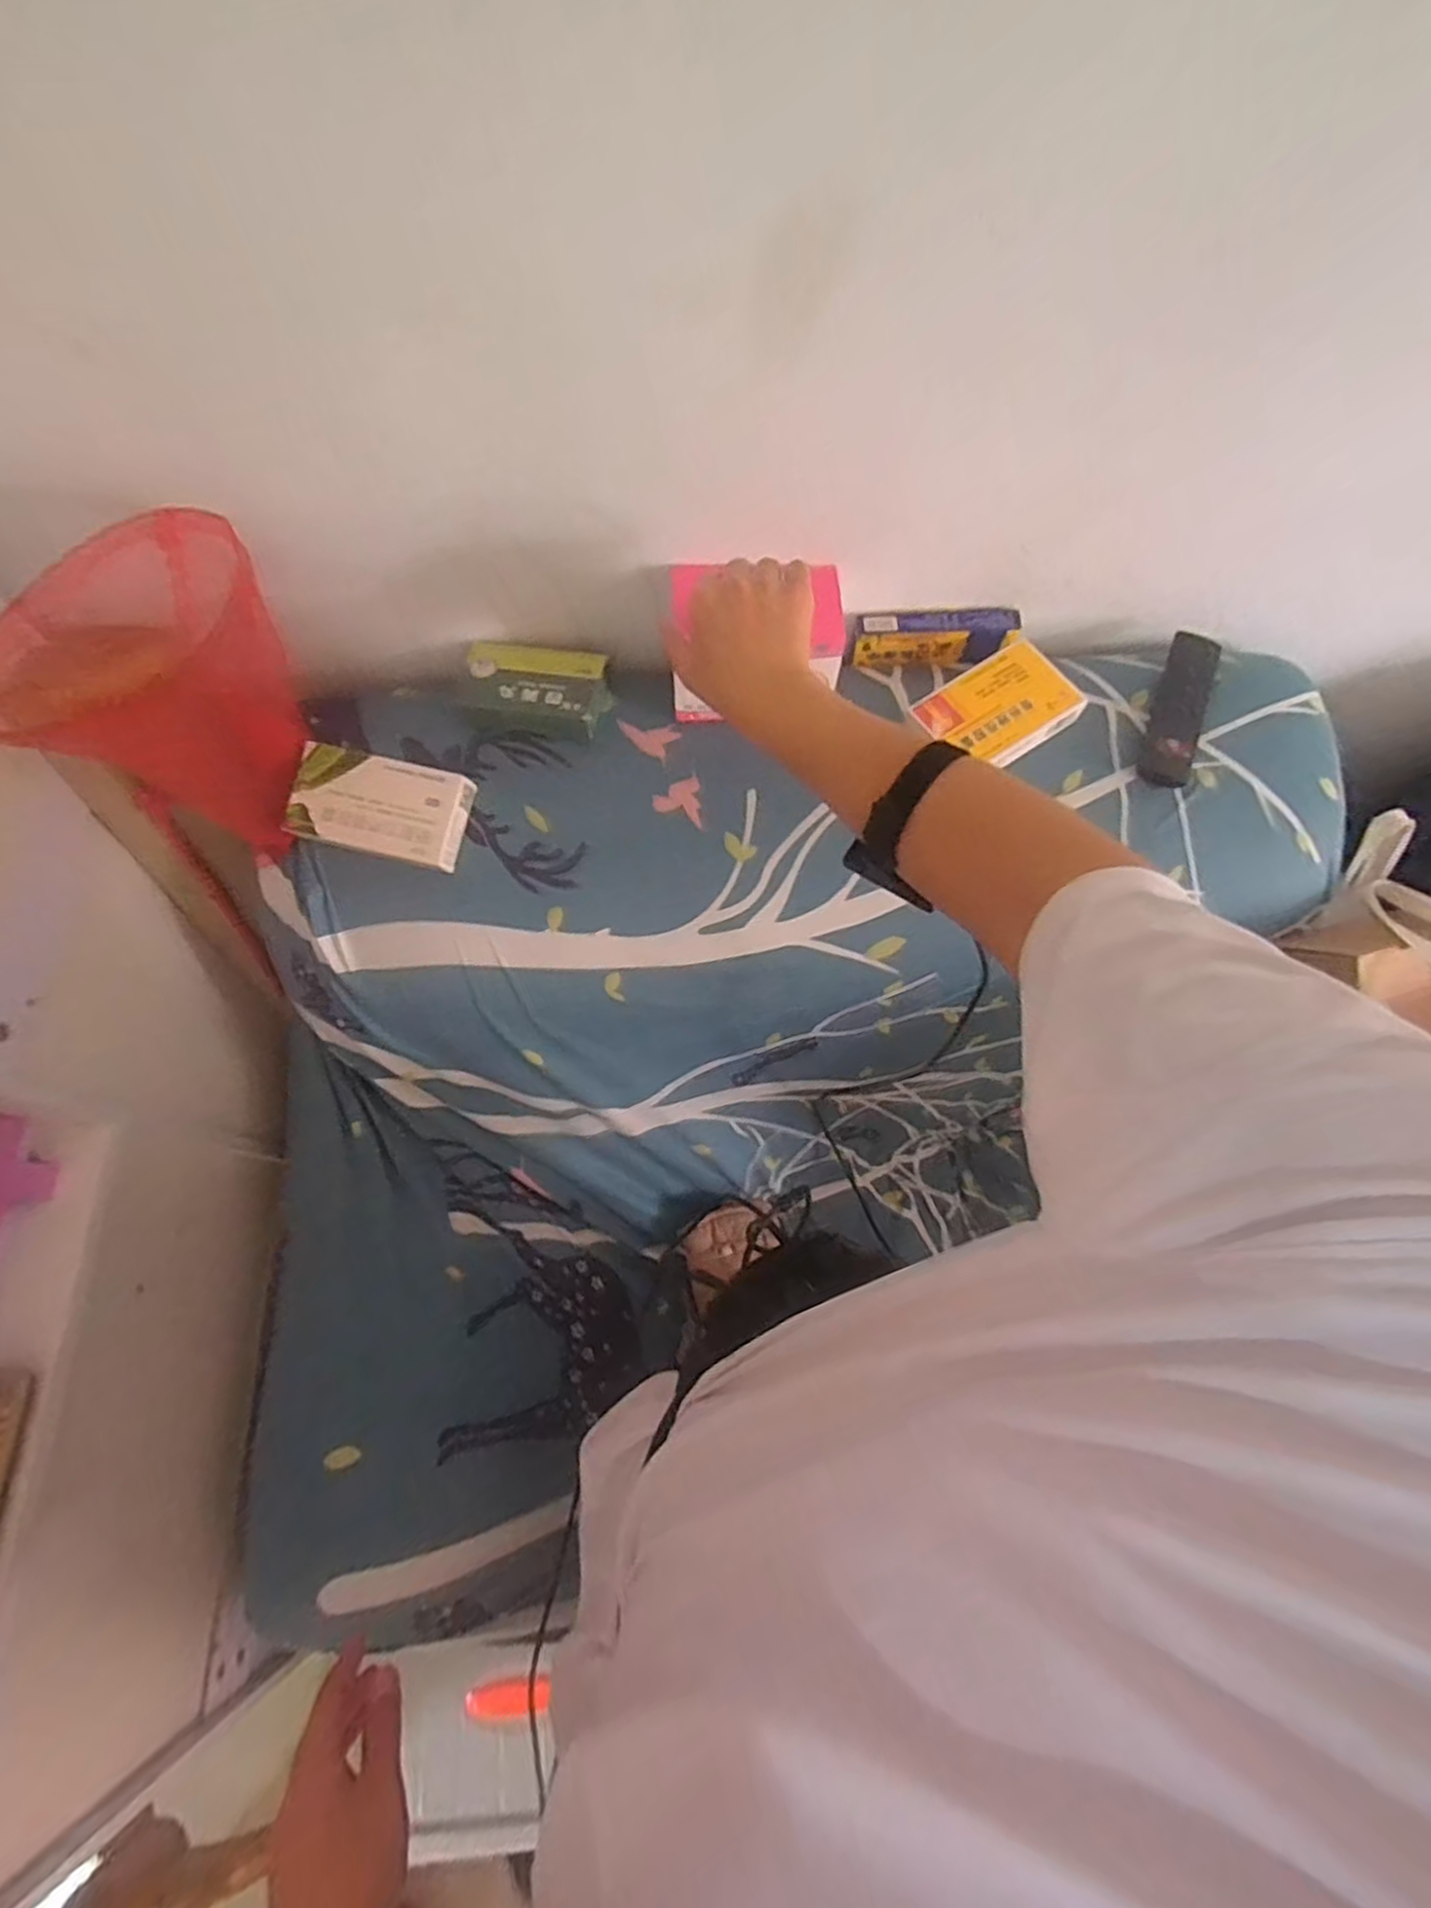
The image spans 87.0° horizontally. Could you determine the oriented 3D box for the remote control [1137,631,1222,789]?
[{"bbox_3d":[0.396,-0.208,0.643,0.045,0.026,0.144,23,71,11],"label":"remote control"}]

